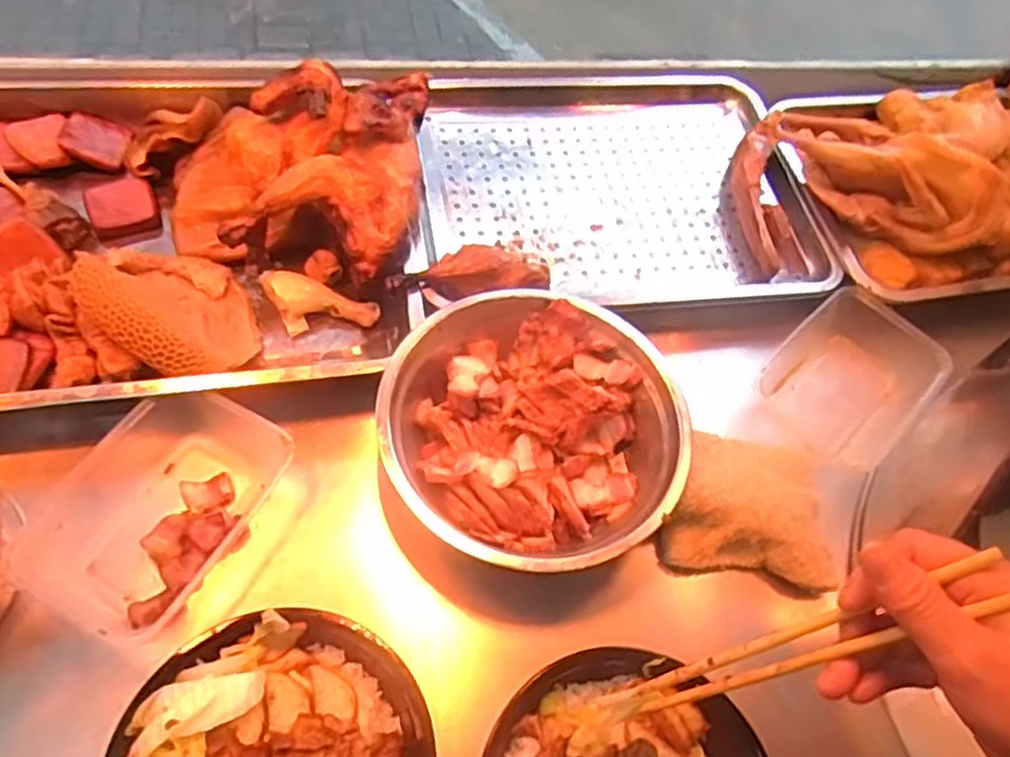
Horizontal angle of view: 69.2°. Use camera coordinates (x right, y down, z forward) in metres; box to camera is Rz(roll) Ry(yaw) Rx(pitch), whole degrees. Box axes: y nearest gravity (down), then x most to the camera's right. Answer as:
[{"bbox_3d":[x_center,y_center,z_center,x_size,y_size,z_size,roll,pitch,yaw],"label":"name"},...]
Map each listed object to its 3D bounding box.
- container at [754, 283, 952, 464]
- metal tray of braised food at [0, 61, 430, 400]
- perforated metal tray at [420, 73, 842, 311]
[{"bbox_3d":[0.289,0.003,0.625,0.147,0.052,0.117,-37,73,-28],"label":"container"},{"bbox_3d":[-0.315,-0.138,0.584,0.491,0.106,0.332,4,59,-10],"label":"metal tray of braised food"},{"bbox_3d":[0.106,-0.186,0.704,0.354,0.034,0.288,-2,60,-14],"label":"perforated metal tray"}]

